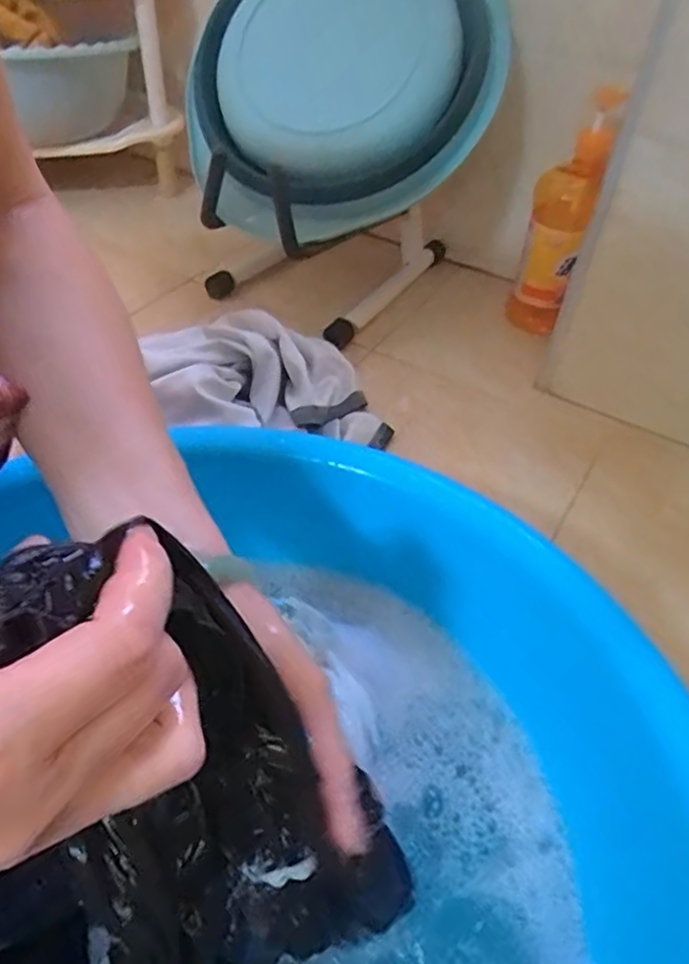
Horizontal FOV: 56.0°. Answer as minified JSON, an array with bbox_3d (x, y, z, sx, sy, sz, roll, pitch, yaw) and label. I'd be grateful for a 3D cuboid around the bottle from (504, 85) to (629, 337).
[{"bbox_3d":[0.256,-0.311,0.778,0.069,0.269,0.082,16,47,12],"label":"bottle"}]

